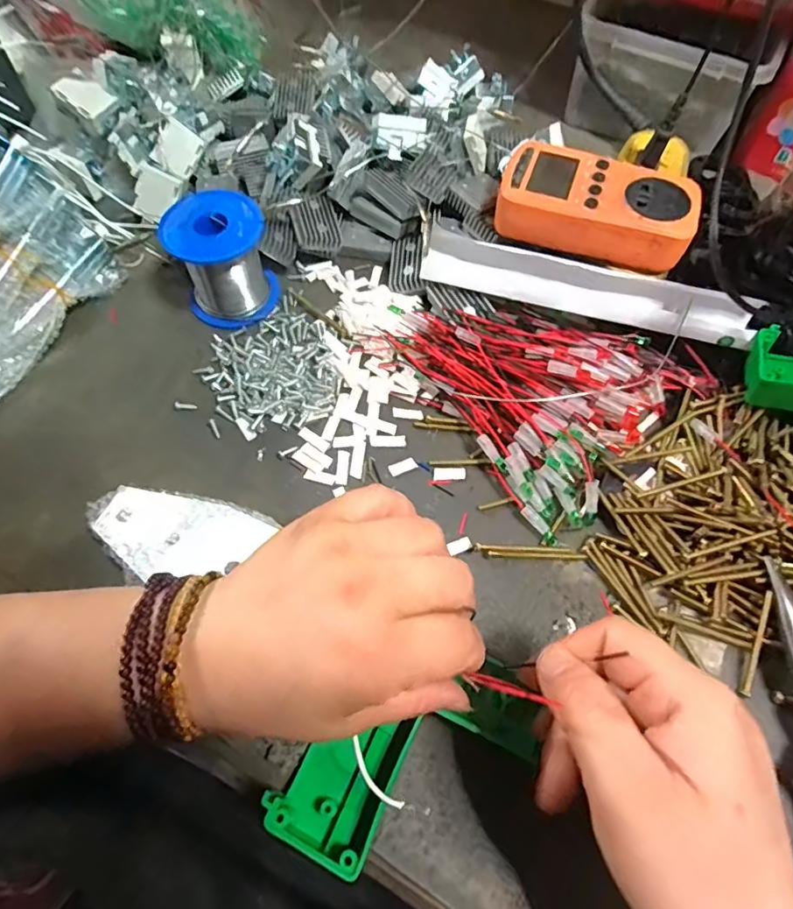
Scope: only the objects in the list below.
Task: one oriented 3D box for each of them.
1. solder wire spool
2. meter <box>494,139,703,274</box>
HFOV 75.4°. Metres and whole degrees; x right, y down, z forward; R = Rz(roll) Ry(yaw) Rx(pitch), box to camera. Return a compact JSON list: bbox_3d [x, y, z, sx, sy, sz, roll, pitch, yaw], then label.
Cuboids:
[{"bbox_3d":[-0.118,-0.133,0.351,0.065,0.058,0.060,1,64,-2],"label":"solder wire spool"},{"bbox_3d":[0.133,-0.166,0.353,0.127,0.040,0.069,17,64,7],"label":"meter"}]

